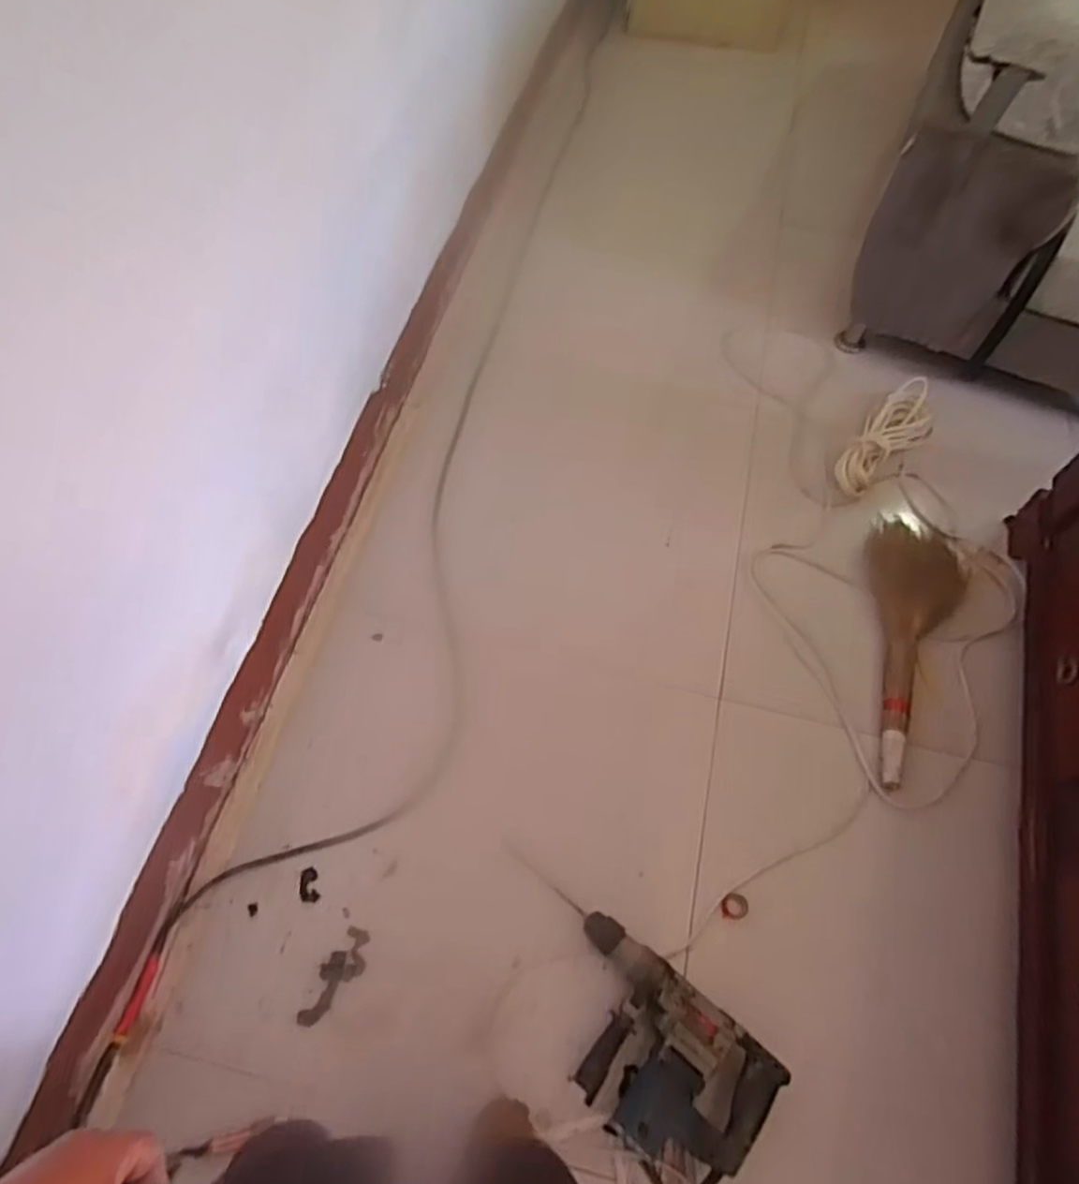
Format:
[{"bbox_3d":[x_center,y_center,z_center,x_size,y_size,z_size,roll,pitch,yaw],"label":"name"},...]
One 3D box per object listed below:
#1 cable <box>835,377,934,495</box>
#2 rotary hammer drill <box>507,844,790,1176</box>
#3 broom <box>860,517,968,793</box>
[{"bbox_3d":[0.819,-0.367,1.733,0.123,0.059,0.400,41,68,16],"label":"cable"},{"bbox_3d":[0.124,0.660,1.137,0.459,0.087,0.223,38,67,15],"label":"rotary hammer drill"},{"bbox_3d":[0.755,0.100,1.490,0.217,0.045,0.596,15,64,5],"label":"broom"}]

